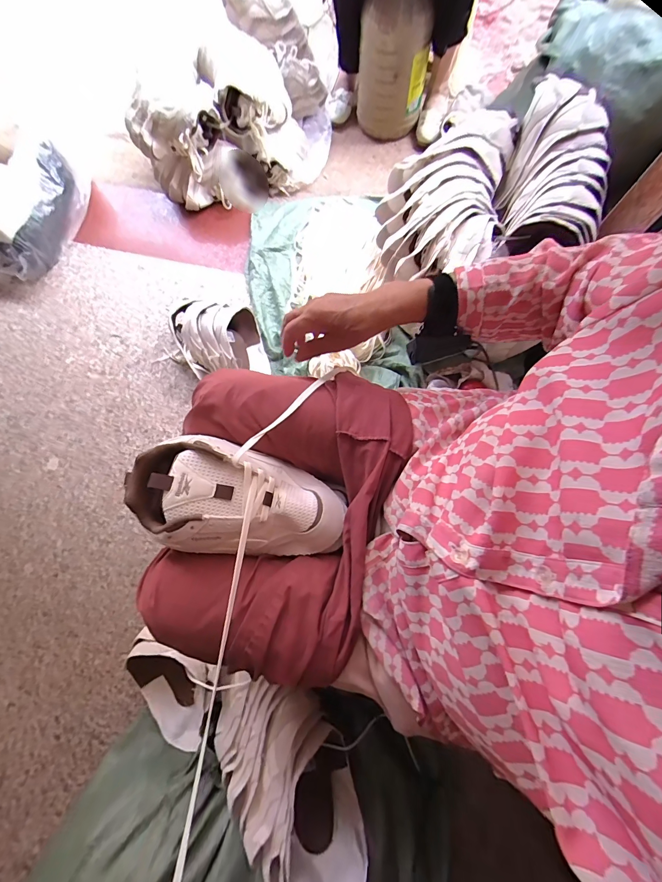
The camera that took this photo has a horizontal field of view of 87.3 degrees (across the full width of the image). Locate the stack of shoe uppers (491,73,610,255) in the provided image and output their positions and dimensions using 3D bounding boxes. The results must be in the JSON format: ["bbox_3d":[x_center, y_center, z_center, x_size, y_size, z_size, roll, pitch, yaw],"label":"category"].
[{"bbox_3d":[0.447,-0.543,0.694,0.173,0.118,0.319,7,78,5],"label":"stack of shoe uppers"}]

